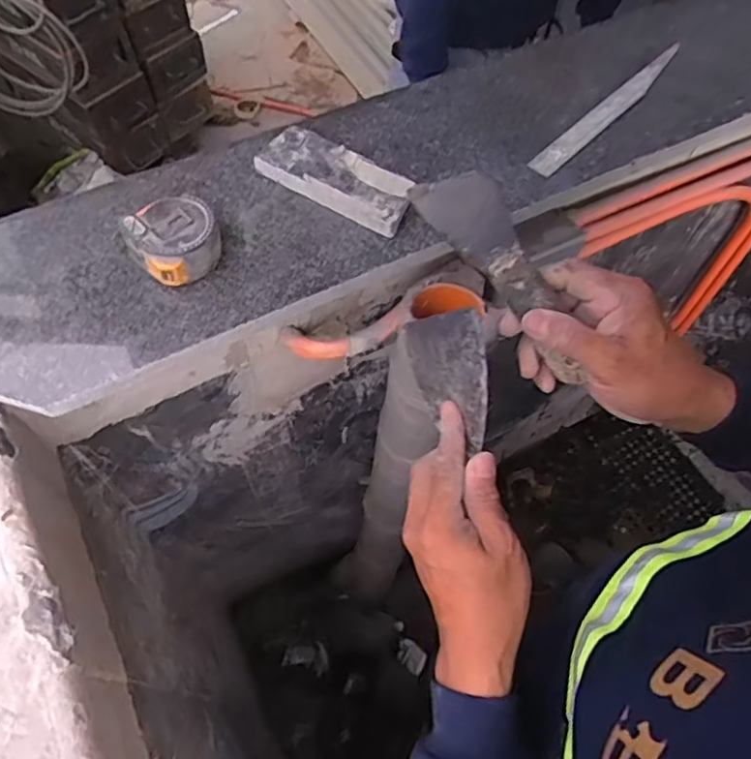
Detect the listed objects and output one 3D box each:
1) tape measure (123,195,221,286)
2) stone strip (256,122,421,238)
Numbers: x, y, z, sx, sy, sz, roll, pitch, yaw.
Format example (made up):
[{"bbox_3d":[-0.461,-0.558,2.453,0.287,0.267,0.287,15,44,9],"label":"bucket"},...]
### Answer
[{"bbox_3d":[-0.164,-0.117,0.512,0.066,0.034,0.064,1,61,-2],"label":"tape measure"},{"bbox_3d":[-0.032,-0.189,0.570,0.150,0.020,0.063,29,64,13],"label":"stone strip"}]

